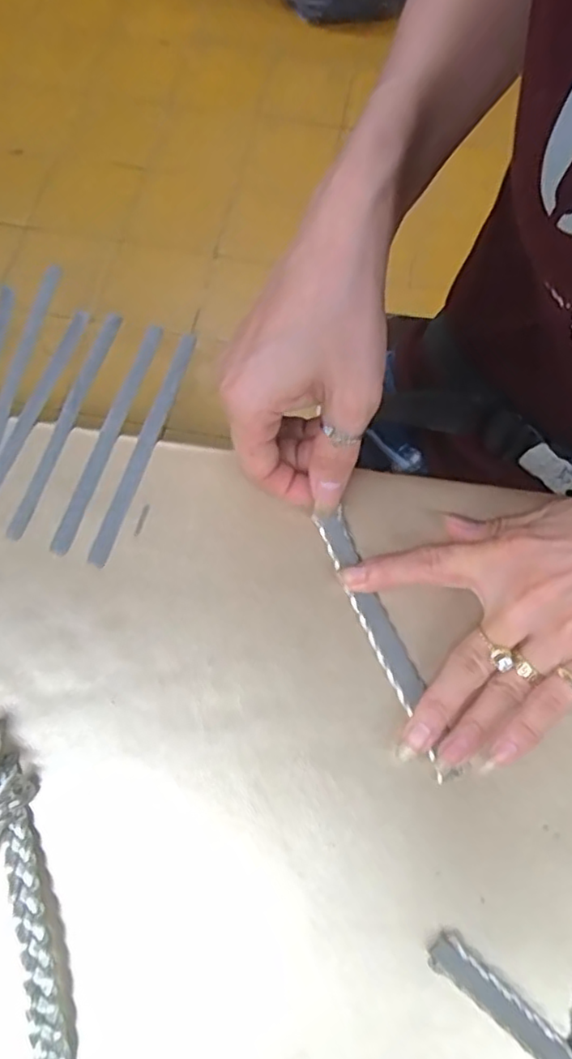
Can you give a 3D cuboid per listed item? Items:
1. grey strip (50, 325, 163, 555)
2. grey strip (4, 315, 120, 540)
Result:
[{"bbox_3d":[-0.092,-0.050,0.328,0.009,0.004,0.133,17,71,6],"label":"grey strip"},{"bbox_3d":[-0.115,-0.057,0.329,0.010,0.007,0.131,16,70,5],"label":"grey strip"}]

